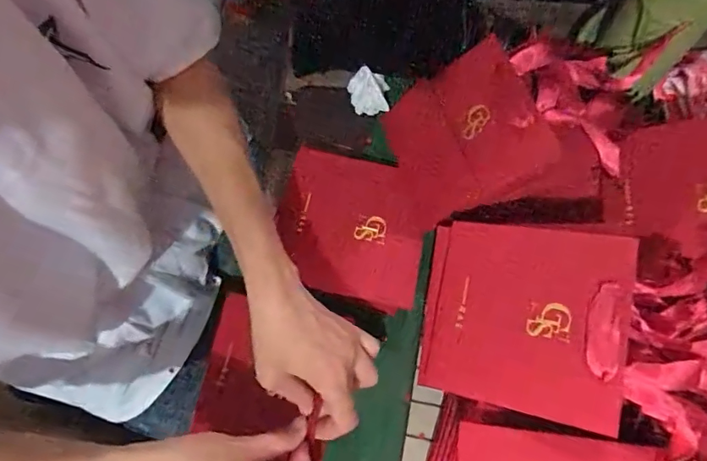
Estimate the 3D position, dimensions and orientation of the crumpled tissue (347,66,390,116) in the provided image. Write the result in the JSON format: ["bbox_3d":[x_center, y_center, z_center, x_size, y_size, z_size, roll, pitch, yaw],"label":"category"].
[{"bbox_3d":[0.016,-0.150,0.524,0.043,0.029,0.045,2,77,2],"label":"crumpled tissue"}]

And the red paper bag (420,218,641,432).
[{"bbox_3d":[0.128,0.066,0.373,0.148,0.008,0.139,5,82,31],"label":"red paper bag"}]

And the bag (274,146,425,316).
[{"bbox_3d":[-0.002,-0.005,0.473,0.142,0.012,0.140,14,78,5],"label":"bag"}]

